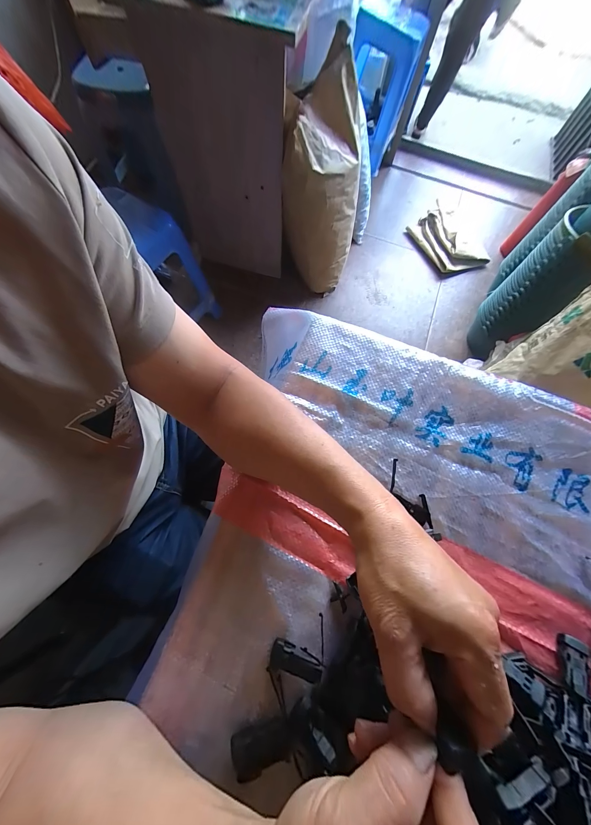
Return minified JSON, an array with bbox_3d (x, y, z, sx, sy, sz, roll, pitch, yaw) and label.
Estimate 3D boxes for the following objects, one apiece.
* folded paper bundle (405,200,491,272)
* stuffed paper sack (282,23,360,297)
[{"bbox_3d":[0.808,-0.922,1.444,0.329,0.104,0.390,-13,73,-7],"label":"folded paper bundle"},{"bbox_3d":[0.095,-0.747,1.016,0.261,0.613,0.293,13,71,1],"label":"stuffed paper sack"}]

